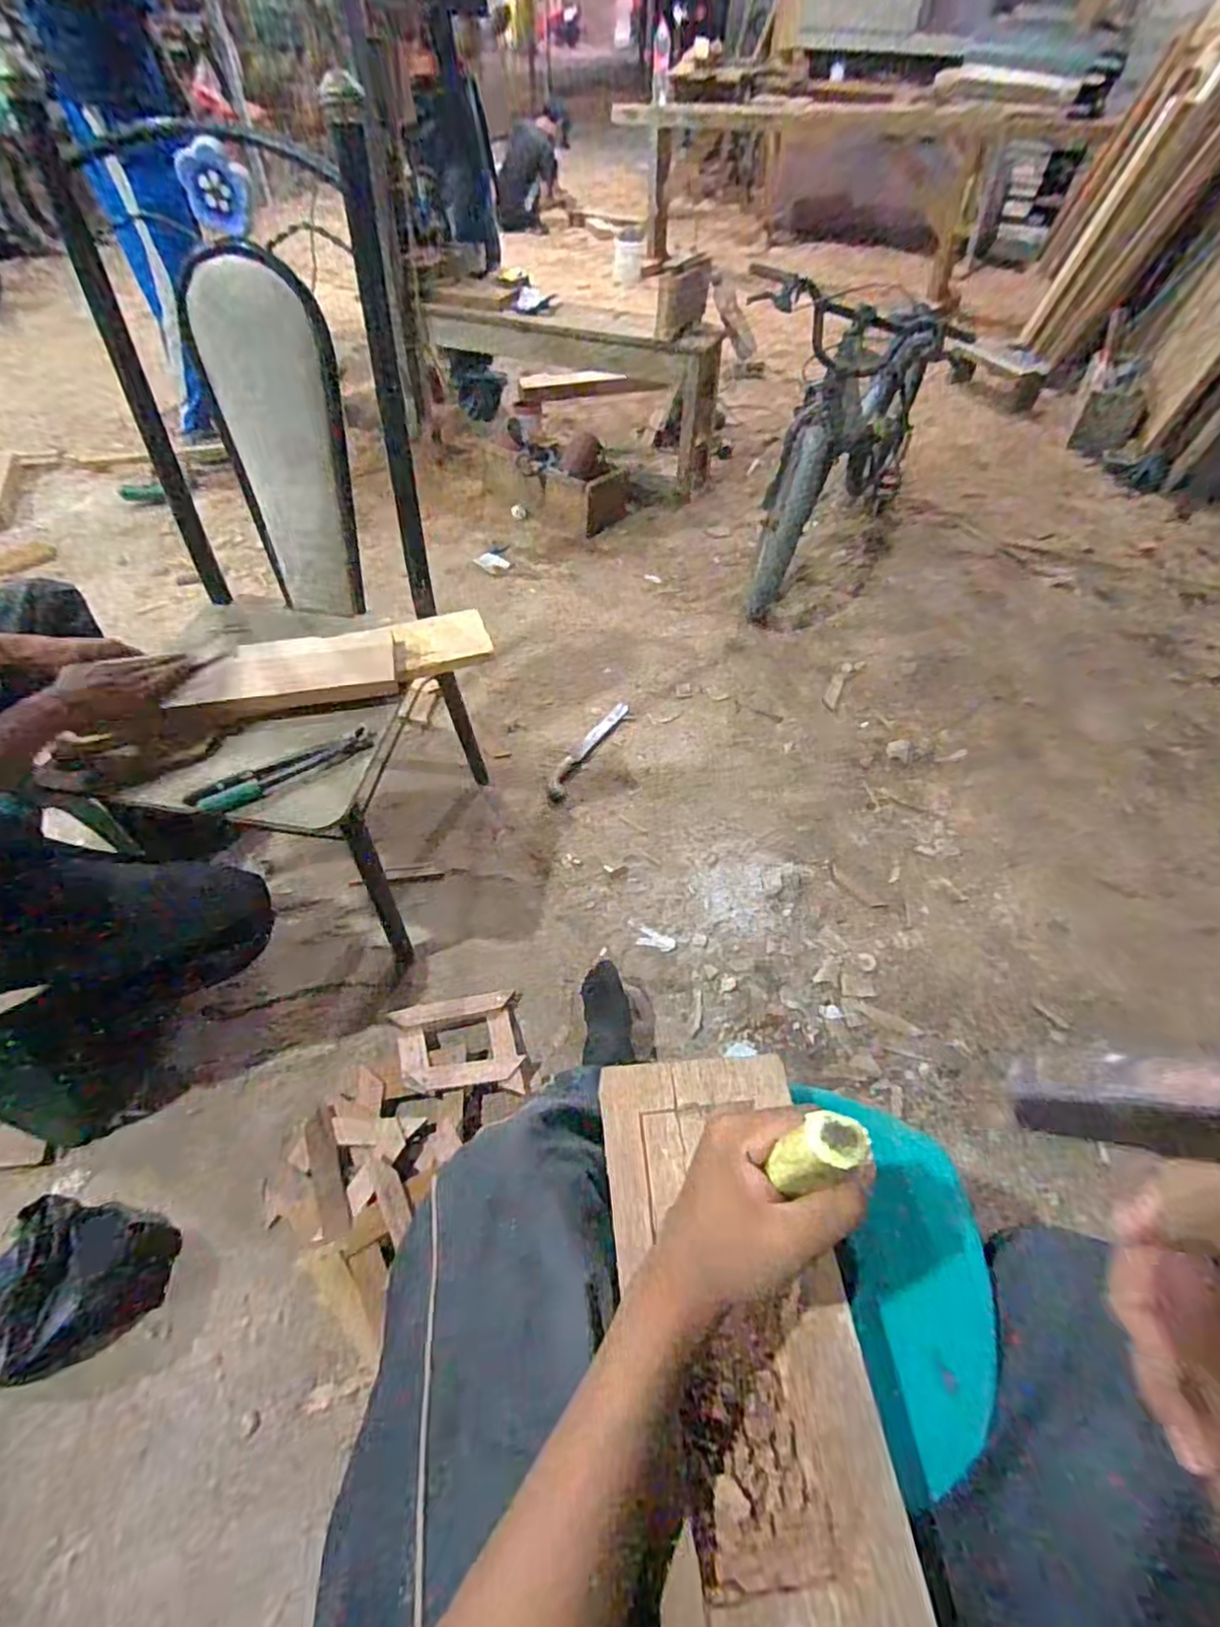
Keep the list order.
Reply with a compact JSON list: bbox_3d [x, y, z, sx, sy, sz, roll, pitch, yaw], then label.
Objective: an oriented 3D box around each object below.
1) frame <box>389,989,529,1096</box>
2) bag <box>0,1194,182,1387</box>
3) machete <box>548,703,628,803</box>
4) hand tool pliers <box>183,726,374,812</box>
[{"bbox_3d":[-0.236,0.363,1.047,0.184,0.032,0.178,-5,37,-11],"label":"frame"},{"bbox_3d":[-0.684,0.595,0.843,0.199,0.087,0.194,5,52,1],"label":"bag"},{"bbox_3d":[-0.050,-0.145,1.518,0.049,0.023,0.345,22,54,14],"label":"machete"},{"bbox_3d":[-0.406,-0.056,0.847,0.218,0.019,0.047,-30,59,-23],"label":"hand tool pliers"}]

